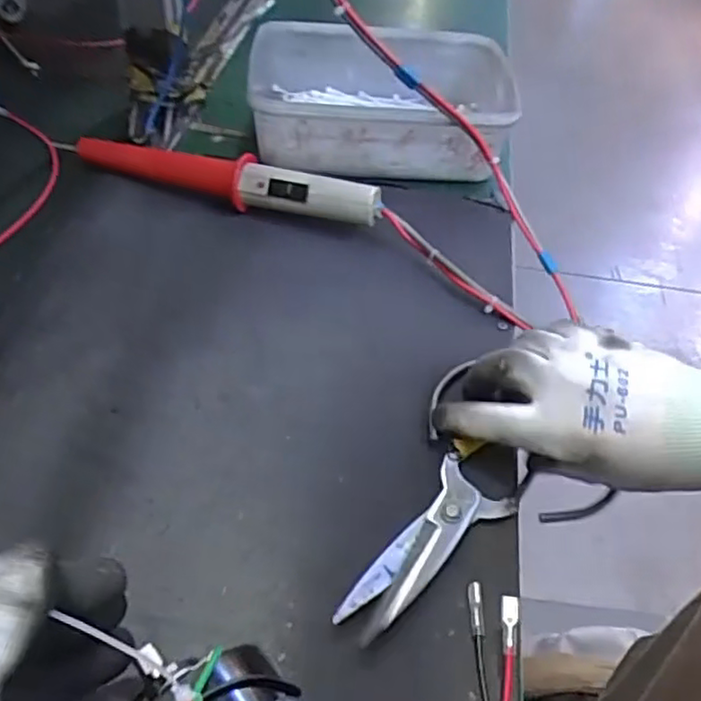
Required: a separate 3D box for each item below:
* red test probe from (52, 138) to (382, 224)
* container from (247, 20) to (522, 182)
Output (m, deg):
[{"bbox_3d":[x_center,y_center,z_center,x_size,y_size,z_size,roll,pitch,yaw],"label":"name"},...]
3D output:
[{"bbox_3d":[-0.107,-0.139,0.519,0.269,0.044,0.031,20,49,11],"label":"red test probe"},{"bbox_3d":[0.030,-0.221,0.589,0.230,0.066,0.153,3,48,-4],"label":"container"}]

